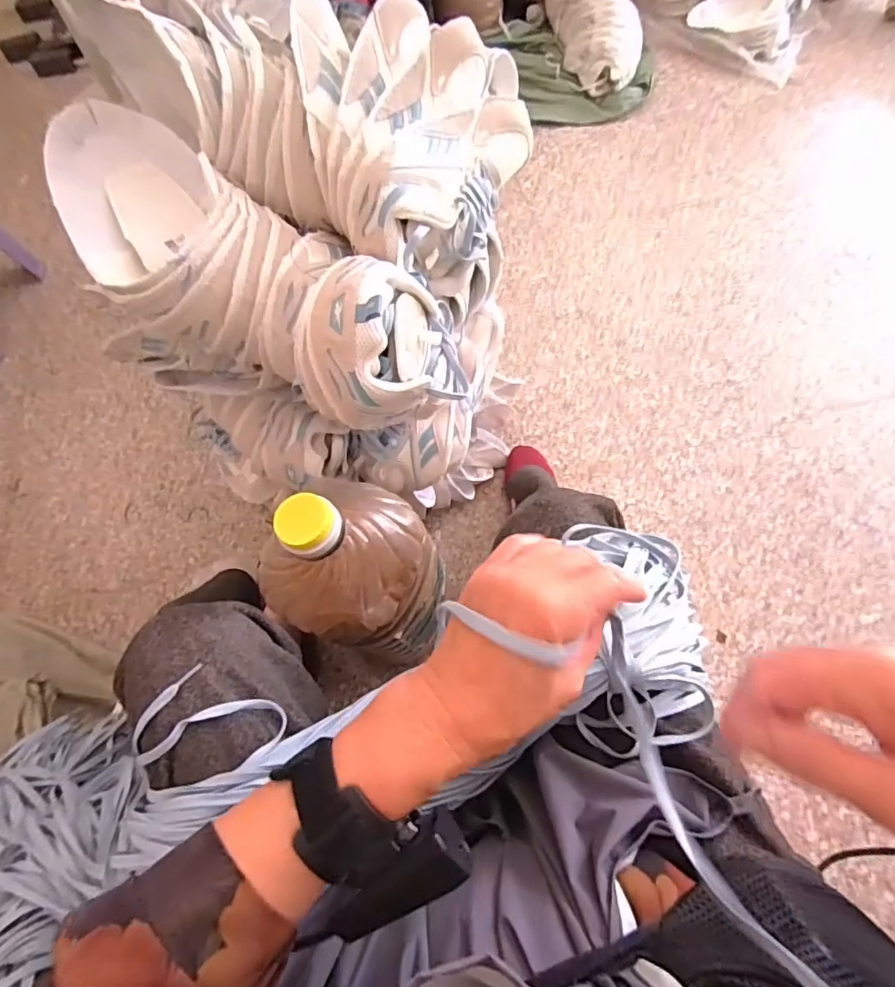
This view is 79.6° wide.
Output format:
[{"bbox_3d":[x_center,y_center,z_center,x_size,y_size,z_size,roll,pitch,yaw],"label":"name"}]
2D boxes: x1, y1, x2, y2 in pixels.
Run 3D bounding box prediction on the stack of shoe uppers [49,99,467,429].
[{"bbox_3d":[-0.203,-0.219,0.528,0.434,0.126,0.174,29,70,17],"label":"stack of shoe uppers"}]

